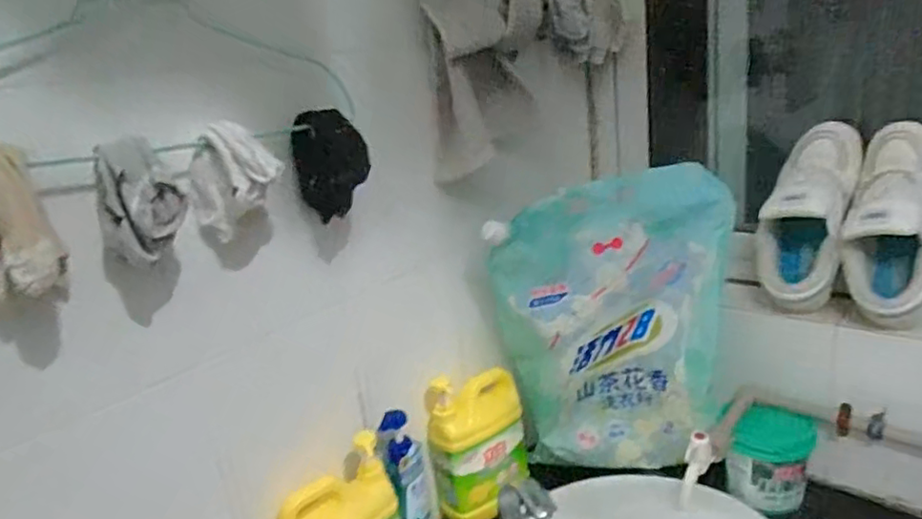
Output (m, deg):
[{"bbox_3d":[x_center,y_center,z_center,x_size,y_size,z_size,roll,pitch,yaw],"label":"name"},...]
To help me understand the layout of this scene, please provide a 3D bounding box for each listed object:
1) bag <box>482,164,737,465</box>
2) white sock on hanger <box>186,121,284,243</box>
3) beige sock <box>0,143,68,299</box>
[{"bbox_3d":[0.237,0.113,0.969,0.349,0.449,0.080,-8,17,-1],"label":"bag"},{"bbox_3d":[-0.224,-0.078,0.627,0.086,0.102,0.046,-14,18,-20],"label":"white sock on hanger"},{"bbox_3d":[-0.355,-0.030,0.494,0.056,0.111,0.042,-18,20,-30],"label":"beige sock"}]

